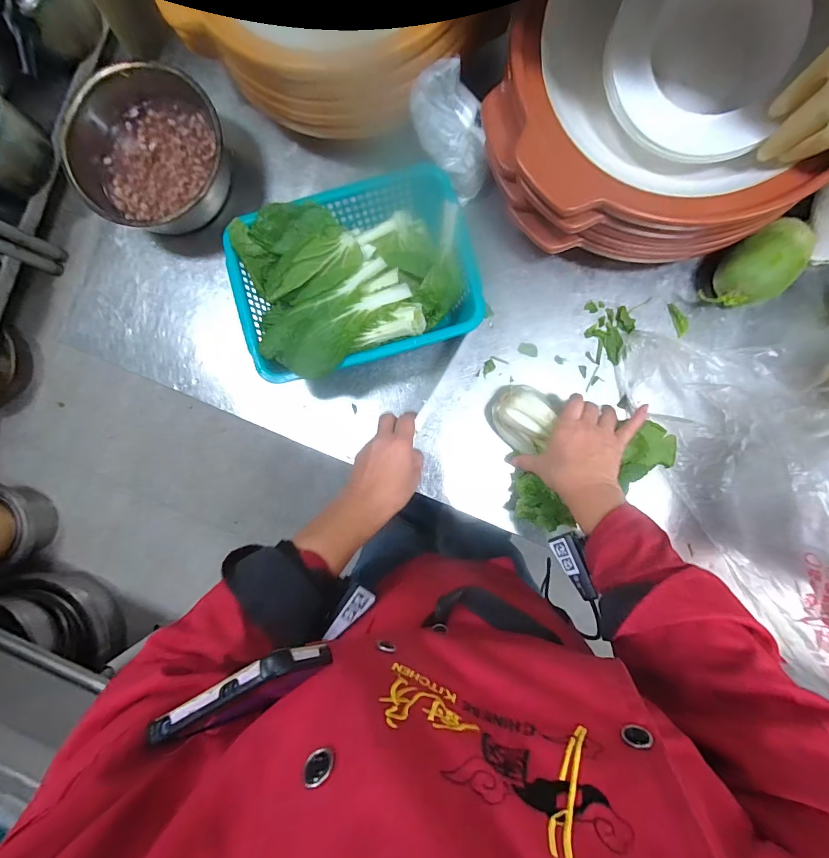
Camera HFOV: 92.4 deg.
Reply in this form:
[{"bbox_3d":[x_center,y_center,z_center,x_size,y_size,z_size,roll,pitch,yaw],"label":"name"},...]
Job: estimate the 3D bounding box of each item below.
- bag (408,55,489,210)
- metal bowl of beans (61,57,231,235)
[{"bbox_3d":[0.044,-0.372,0.510,0.084,0.107,0.106,-11,89,5],"label":"bag"},{"bbox_3d":[-0.359,-0.376,0.547,0.206,0.079,0.197,0,90,5],"label":"metal bowl of beans"}]

